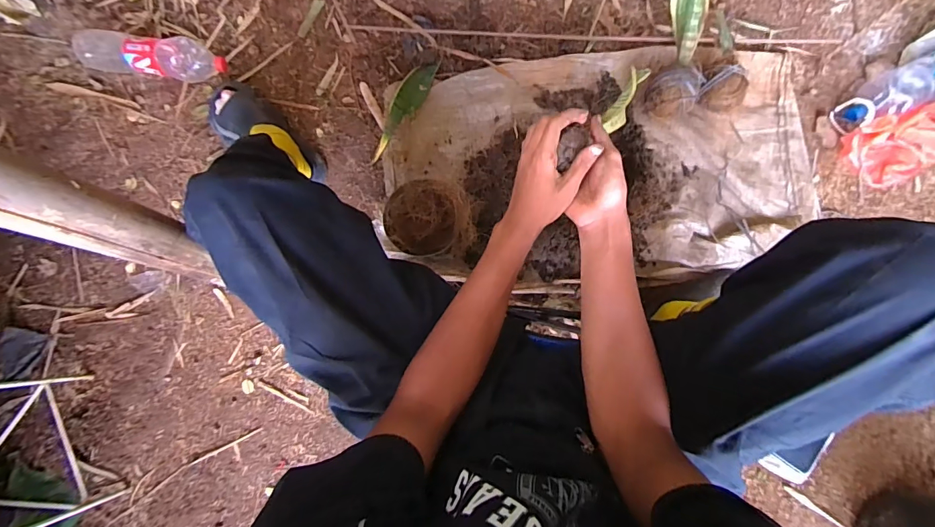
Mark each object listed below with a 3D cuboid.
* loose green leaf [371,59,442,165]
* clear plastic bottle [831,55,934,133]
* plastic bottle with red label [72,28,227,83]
[{"bbox_3d":[-0.141,-0.333,0.915,0.059,0.013,0.248,28,84,7],"label":"loose green leaf"},{"bbox_3d":[0.846,-0.338,0.824,0.231,0.067,0.093,-28,80,15],"label":"clear plastic bottle"},{"bbox_3d":[-0.724,-0.477,0.953,0.324,0.073,0.097,8,81,5],"label":"plastic bottle with red label"}]

